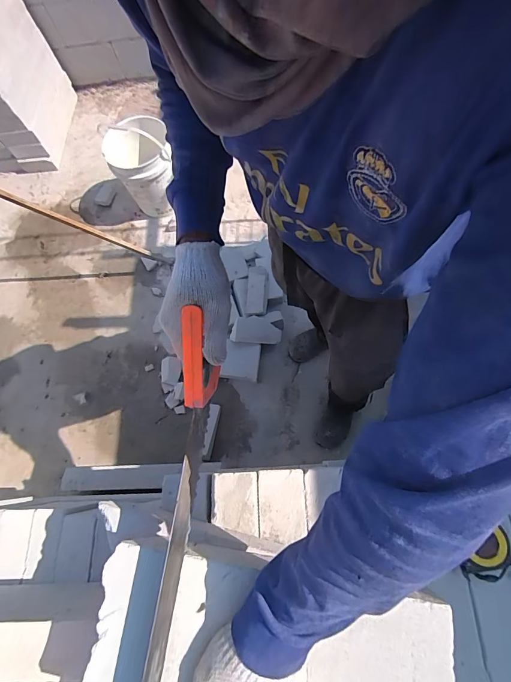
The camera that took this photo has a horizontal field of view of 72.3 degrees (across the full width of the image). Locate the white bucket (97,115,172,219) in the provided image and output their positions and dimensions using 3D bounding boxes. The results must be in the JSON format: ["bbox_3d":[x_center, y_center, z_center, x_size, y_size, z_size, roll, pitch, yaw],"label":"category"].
[{"bbox_3d":[-0.517,-0.801,1.577,0.250,0.368,0.295,-16,69,1],"label":"white bucket"}]

